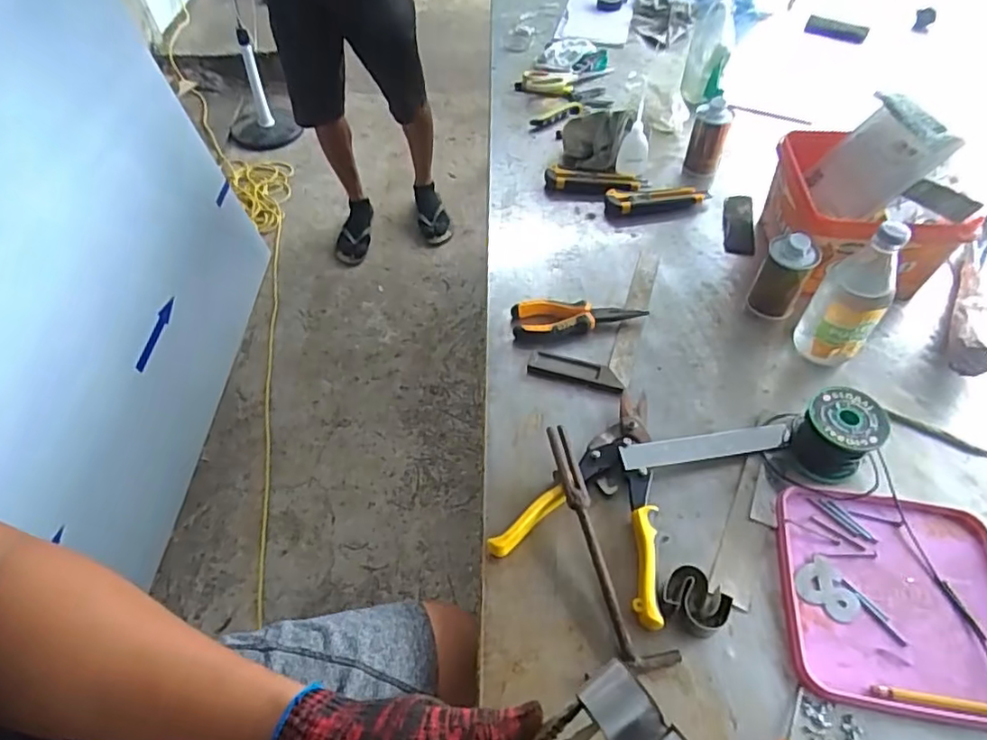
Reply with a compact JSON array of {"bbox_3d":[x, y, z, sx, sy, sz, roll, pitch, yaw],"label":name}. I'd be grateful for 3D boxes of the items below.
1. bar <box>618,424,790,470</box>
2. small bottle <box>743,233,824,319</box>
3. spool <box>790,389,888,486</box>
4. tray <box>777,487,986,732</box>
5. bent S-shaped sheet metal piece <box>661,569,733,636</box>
[{"bbox_3d":[0.216,0.078,0.611,0.181,0.007,0.026,-6,60,-11],"label":"bar"},{"bbox_3d":[0.339,-0.111,0.702,0.054,0.104,0.048,24,57,19],"label":"small bottle"},{"bbox_3d":[0.333,0.063,0.585,0.074,0.062,0.065,-37,60,-23],"label":"spool"},{"bbox_3d":[0.351,0.195,0.518,0.189,0.009,0.186,6,53,7],"label":"tray"},{"bbox_3d":[0.171,0.194,0.509,0.052,0.027,0.041,34,61,24],"label":"bent S-shaped sheet metal piece"}]

